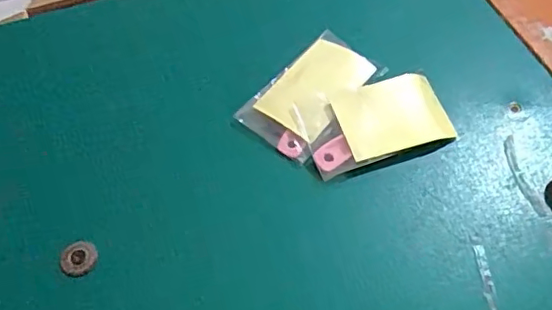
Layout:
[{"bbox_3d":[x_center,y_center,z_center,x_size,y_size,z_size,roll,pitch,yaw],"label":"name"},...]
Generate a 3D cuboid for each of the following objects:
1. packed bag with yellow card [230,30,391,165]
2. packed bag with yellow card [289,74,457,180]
[{"bbox_3d":[0.035,-0.058,0.463,0.066,0.015,0.131,33,63,20],"label":"packed bag with yellow card"},{"bbox_3d":[0.077,-0.028,0.441,0.108,0.022,0.067,-16,58,-9],"label":"packed bag with yellow card"}]

